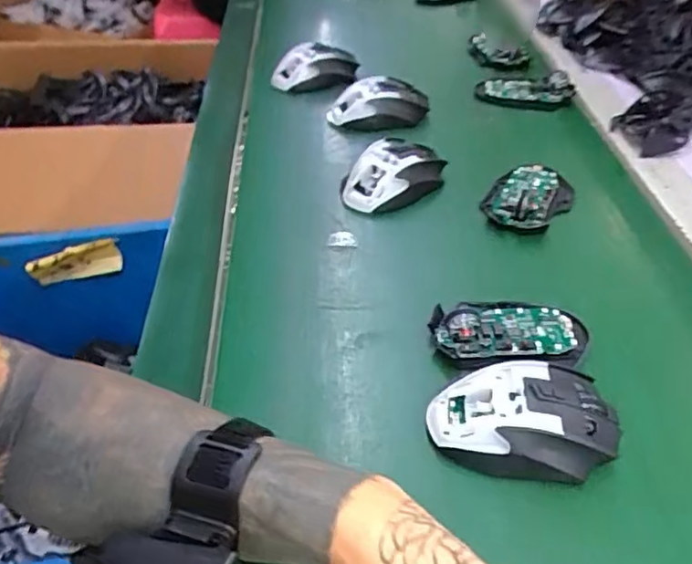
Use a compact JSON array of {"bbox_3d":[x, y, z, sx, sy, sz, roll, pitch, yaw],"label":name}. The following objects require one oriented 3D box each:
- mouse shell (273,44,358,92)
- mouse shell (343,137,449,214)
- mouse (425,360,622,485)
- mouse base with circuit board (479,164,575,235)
[{"bbox_3d":[-0.040,-0.266,0.765,0.103,0.043,0.056,-3,49,-2],"label":"mouse shell"},{"bbox_3d":[0.045,-0.103,0.593,0.096,0.043,0.055,-31,50,-29],"label":"mouse shell"},{"bbox_3d":[0.112,0.088,0.385,0.111,0.036,0.067,-2,42,-2],"label":"mouse"},{"bbox_3d":[0.177,-0.085,0.585,0.067,0.026,0.099,28,49,28],"label":"mouse base with circuit board"}]

